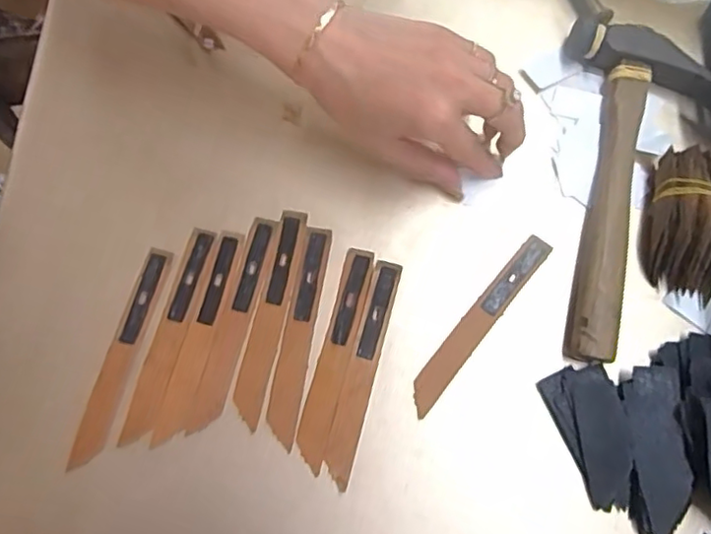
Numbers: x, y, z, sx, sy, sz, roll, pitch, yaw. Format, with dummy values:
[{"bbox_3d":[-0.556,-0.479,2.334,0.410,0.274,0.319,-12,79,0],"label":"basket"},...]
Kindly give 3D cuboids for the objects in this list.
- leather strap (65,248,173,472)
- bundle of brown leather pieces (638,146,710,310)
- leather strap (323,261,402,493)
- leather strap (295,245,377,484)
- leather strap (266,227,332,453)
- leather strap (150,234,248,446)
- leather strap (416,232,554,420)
[{"bbox_3d":[-0.131,0.049,0.344,0.017,0.004,0.124,16,75,3],"label":"leather strap"},{"bbox_3d":[0.197,-0.026,0.361,0.039,0.031,0.082,11,75,2],"label":"bundle of brown leather pieces"},{"bbox_3d":[0.003,0.058,0.345,0.017,0.004,0.123,14,75,3],"label":"leather strap"},{"bbox_3d":[-0.012,0.050,0.349,0.017,0.004,0.124,15,75,3],"label":"leather strap"},{"bbox_3d":[-0.033,0.037,0.352,0.018,0.004,0.124,9,75,1],"label":"leather strap"},{"bbox_3d":[-0.088,0.039,0.348,0.016,0.004,0.123,15,75,3],"label":"leather strap"},{"bbox_3d":[0.072,0.031,0.356,0.017,0.004,0.124,39,77,9],"label":"leather strap"}]

